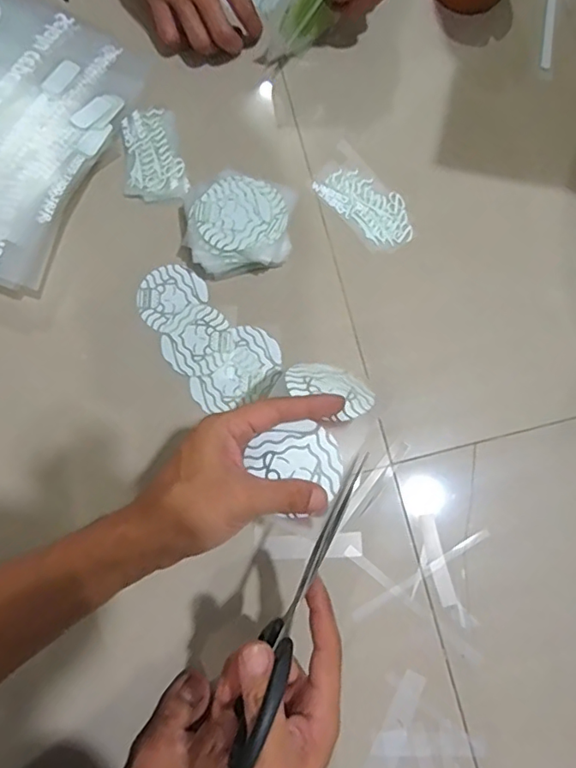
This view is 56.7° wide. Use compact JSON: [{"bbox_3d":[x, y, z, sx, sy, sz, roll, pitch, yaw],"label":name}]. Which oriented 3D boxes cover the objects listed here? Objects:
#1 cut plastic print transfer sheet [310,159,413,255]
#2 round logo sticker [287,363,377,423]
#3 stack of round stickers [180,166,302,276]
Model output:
[{"bbox_3d":[0.077,-0.181,0.537,0.057,0.004,0.112,-42,83,-7],"label":"cut plastic print transfer sheet"},{"bbox_3d":[0.032,0.003,0.404,0.066,0.005,0.052,33,39,24],"label":"round logo sticker"},{"bbox_3d":[-0.045,-0.150,0.510,0.099,0.039,0.091,-2,80,-1],"label":"stack of round stickers"}]

